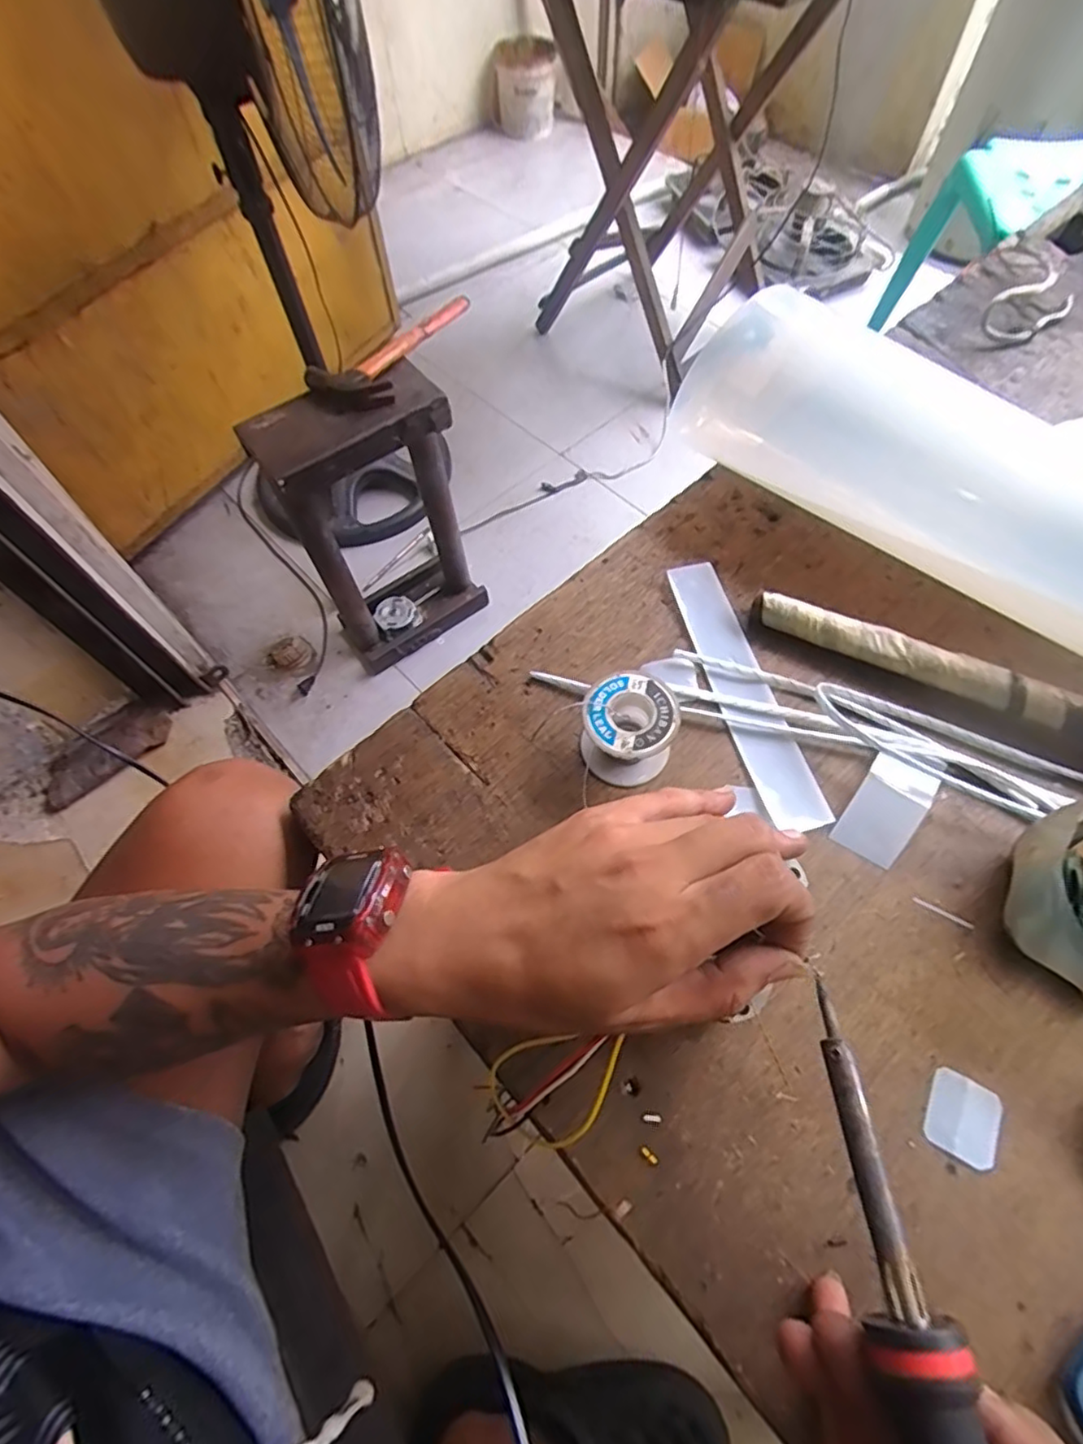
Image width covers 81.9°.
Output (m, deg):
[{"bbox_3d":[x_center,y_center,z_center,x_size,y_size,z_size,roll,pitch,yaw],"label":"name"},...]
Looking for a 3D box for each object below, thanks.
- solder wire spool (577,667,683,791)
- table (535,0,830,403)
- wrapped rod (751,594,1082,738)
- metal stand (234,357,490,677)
[{"bbox_3d":[0.048,0.003,0.343,0.049,0.043,0.049,-1,64,2],"label":"solder wire spool"},{"bbox_3d":[0.237,-1.047,1.168,0.481,0.681,0.508,40,72,19],"label":"table"},{"bbox_3d":[0.258,-0.013,0.342,0.283,0.038,0.030,23,67,13],"label":"wrapped rod"},{"bbox_3d":[-0.253,-0.303,1.005,0.254,0.460,0.138,-30,66,-12],"label":"metal stand"}]

